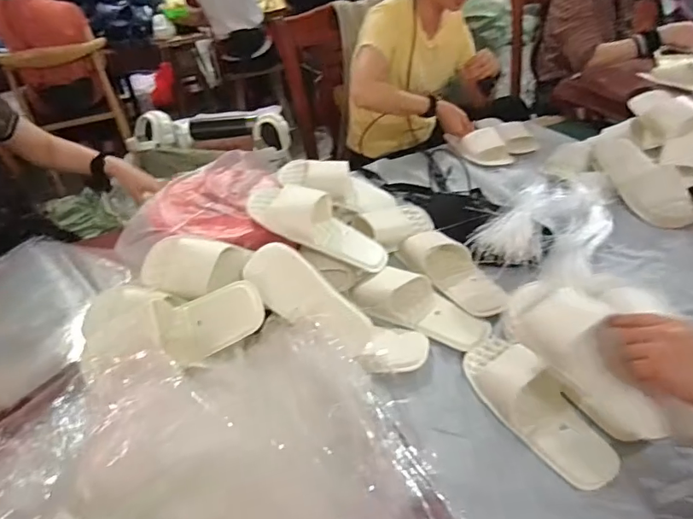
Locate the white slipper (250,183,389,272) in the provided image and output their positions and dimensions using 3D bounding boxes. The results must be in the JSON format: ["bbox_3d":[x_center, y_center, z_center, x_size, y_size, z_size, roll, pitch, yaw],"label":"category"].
[{"bbox_3d":[-0.049,-0.070,0.852,0.276,0.071,0.113,29,44,3],"label":"white slipper"}]

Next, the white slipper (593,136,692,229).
[{"bbox_3d":[0.610,-0.172,0.978,0.097,0.074,0.258,-11,51,-9],"label":"white slipper"}]

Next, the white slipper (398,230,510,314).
[{"bbox_3d":[0.190,0.015,0.845,0.099,0.051,0.219,-20,41,-19],"label":"white slipper"}]

